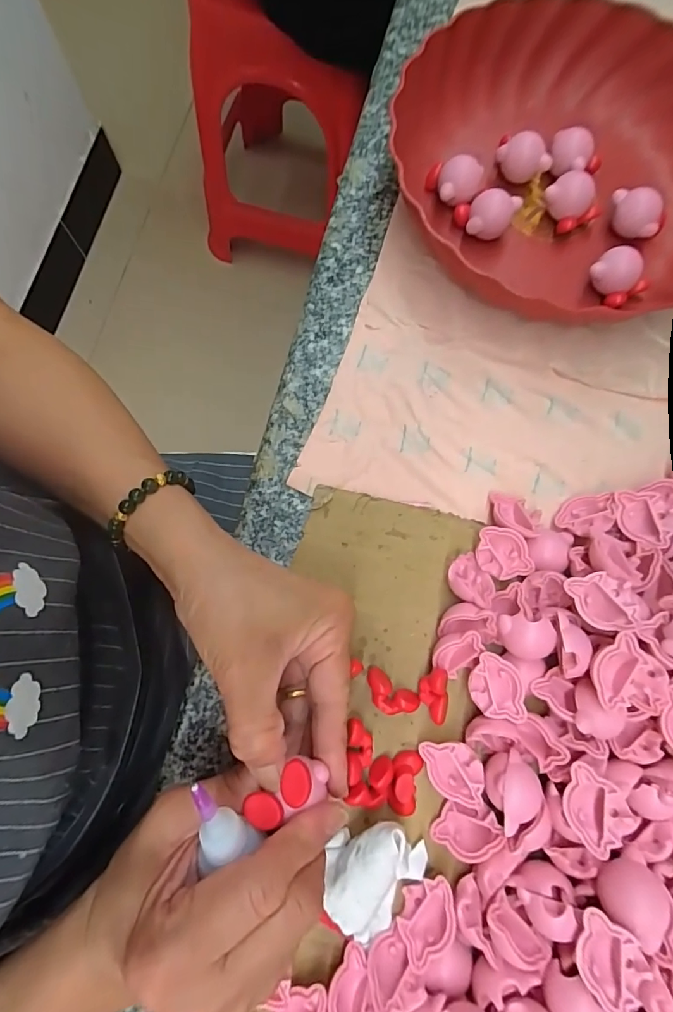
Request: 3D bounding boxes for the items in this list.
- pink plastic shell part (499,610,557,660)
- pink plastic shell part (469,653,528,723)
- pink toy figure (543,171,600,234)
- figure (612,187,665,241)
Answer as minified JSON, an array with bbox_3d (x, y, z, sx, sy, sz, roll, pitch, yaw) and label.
[{"bbox_3d":[0.099,0.069,0.248,0.030,0.017,0.021,18,77,3],"label":"pink plastic shell part"},{"bbox_3d":[0.085,0.096,0.249,0.027,0.007,0.034,-5,77,-2],"label":"pink plastic shell part"},{"bbox_3d":[0.162,-0.208,0.325,0.030,0.025,0.029,0,77,-1],"label":"pink toy figure"},{"bbox_3d":[0.206,-0.201,0.322,0.039,0.025,0.021,37,79,7],"label":"figure"}]

